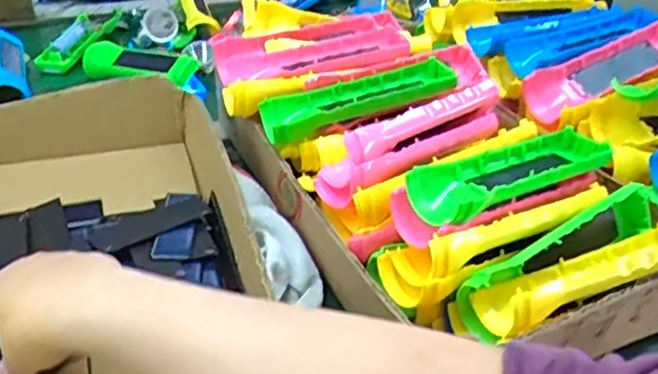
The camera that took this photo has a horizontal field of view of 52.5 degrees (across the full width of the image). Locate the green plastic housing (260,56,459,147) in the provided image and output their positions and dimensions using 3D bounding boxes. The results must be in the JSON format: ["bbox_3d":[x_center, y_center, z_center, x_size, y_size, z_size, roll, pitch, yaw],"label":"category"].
[{"bbox_3d":[0.024,-0.069,0.531,0.151,0.041,0.051,-9,34,-17],"label":"green plastic housing"}]

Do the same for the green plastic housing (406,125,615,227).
[{"bbox_3d":[0.121,-0.007,0.440,0.148,0.026,0.048,-18,38,-29],"label":"green plastic housing"}]

